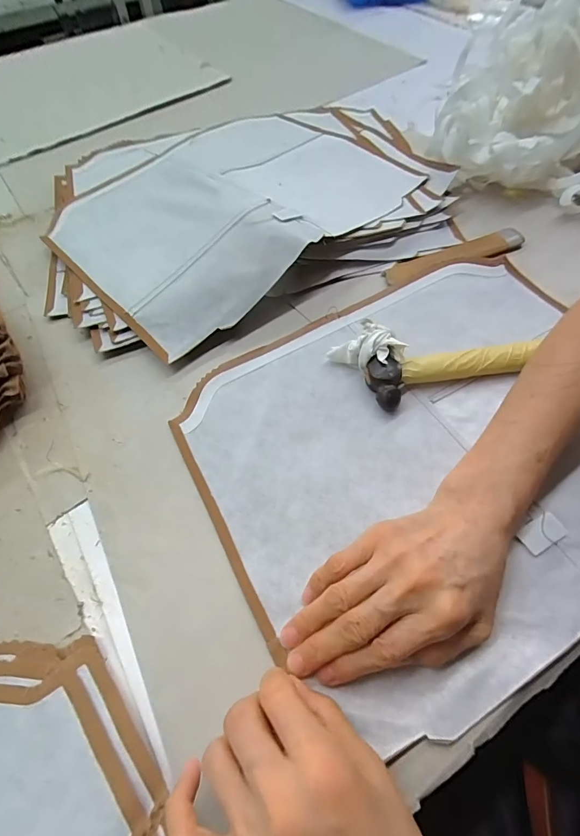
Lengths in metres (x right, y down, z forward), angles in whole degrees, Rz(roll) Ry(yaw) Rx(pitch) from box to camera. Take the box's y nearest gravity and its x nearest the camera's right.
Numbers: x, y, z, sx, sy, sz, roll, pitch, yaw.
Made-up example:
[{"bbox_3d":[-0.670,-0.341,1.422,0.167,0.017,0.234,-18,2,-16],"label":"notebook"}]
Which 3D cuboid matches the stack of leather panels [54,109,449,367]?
[{"bbox_3d":[-0.065,-0.285,0.484,0.494,0.045,0.393,-27,61,-14],"label":"stack of leather panels"}]

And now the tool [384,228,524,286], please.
[{"bbox_3d":[0.189,-0.187,0.446,0.183,0.013,0.032,-21,60,-10],"label":"tool"}]

